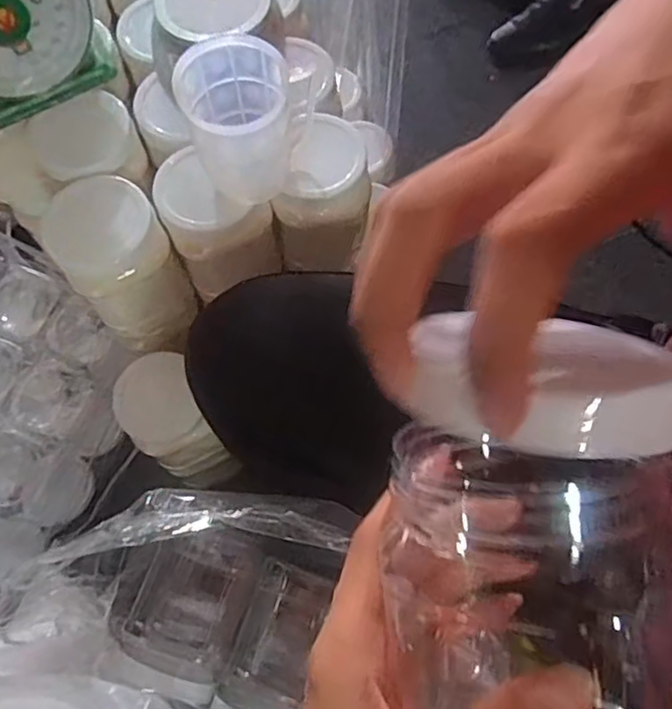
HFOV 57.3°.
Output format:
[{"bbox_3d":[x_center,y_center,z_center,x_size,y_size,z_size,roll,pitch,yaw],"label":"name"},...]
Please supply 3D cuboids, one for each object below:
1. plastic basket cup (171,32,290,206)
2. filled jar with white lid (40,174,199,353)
[{"bbox_3d":[-0.075,-0.177,0.482,0.075,0.103,0.083,-7,70,-2],"label":"plastic basket cup"},{"bbox_3d":[-0.195,-0.071,0.600,0.091,0.194,0.095,-38,74,-12],"label":"filled jar with white lid"}]

